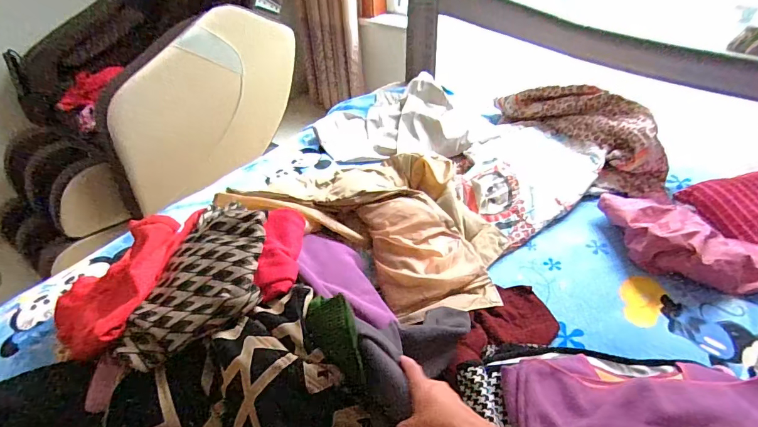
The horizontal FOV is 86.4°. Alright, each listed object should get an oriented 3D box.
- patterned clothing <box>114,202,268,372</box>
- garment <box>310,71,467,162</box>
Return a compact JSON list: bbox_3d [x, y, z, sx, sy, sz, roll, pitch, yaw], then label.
[{"bbox_3d":[-0.271,0.083,0.666,0.193,0.069,0.329,4,41,9],"label":"patterned clothing"},{"bbox_3d":[0.036,-0.317,1.311,0.447,0.087,0.428,-1,41,3],"label":"garment"}]

